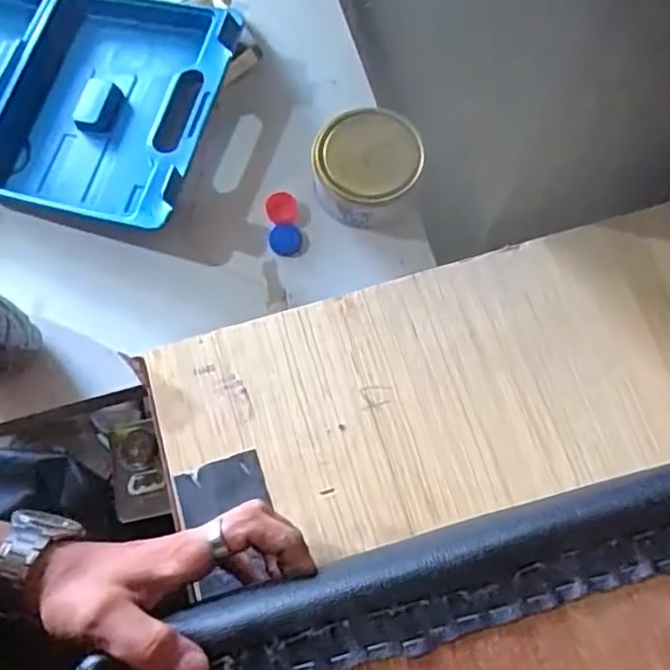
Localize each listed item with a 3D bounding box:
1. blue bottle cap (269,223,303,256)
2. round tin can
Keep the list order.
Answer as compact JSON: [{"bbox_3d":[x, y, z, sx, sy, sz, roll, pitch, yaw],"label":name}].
[{"bbox_3d":[-0.047,-0.091,0.630,0.031,0.011,0.030,0,72,-1],"label":"blue bottle cap"},{"bbox_3d":[0.030,-0.160,0.631,0.095,0.042,0.103,0,72,-1],"label":"round tin can"}]

